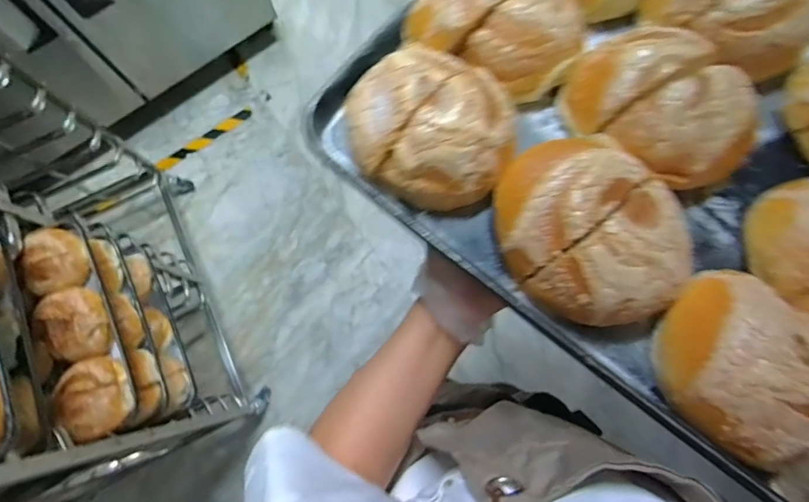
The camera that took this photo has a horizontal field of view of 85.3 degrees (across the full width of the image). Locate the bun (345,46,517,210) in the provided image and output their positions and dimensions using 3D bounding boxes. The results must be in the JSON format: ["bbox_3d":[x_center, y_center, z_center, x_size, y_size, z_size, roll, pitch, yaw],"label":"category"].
[{"bbox_3d":[0.021,-0.098,0.332,0.124,0.047,0.111,27,79,6],"label":"bun"}]

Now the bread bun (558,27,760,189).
[{"bbox_3d":[0.203,-0.112,0.342,0.149,0.056,0.091,41,81,8],"label":"bread bun"}]

